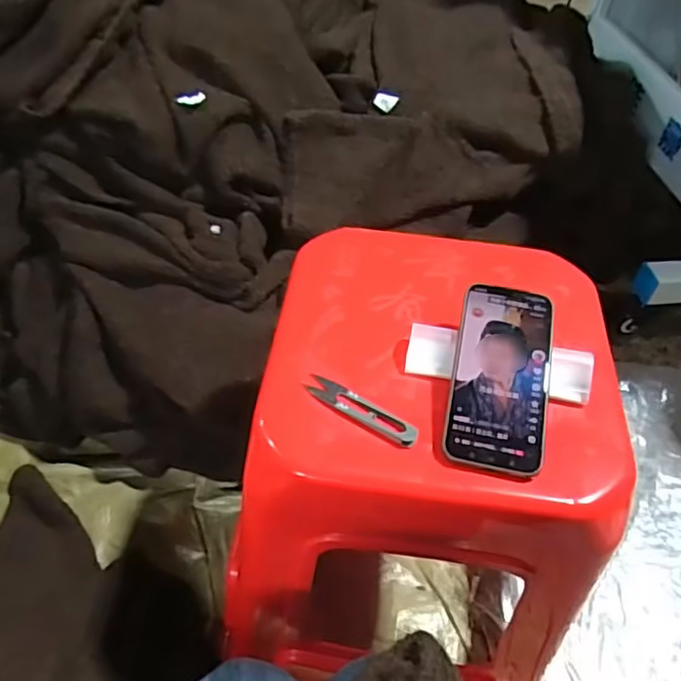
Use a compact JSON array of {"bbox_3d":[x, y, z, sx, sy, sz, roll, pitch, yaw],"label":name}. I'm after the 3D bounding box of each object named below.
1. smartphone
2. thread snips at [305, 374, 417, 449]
[{"bbox_3d":[0.129,0.026,0.488,0.075,0.006,0.156,11,64,4],"label":"smartphone"},{"bbox_3d":[0.017,0.054,0.486,0.097,0.010,0.028,28,52,18],"label":"thread snips"}]

